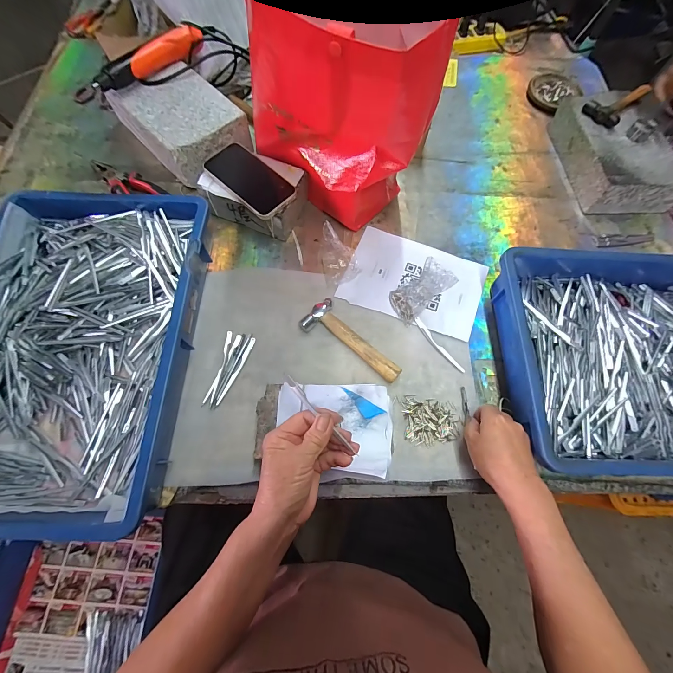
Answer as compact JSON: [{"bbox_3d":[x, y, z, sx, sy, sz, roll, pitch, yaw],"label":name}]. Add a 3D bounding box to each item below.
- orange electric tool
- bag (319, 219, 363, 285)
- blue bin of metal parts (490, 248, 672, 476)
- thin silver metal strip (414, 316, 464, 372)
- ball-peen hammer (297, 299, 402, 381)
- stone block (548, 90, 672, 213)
[{"bbox_3d":[-0.327,-0.462,0.528,0.031,0.036,0.241,37,72,12],"label":"orange electric tool"},{"bbox_3d":[0.005,-0.133,0.492,0.056,0.028,0.093,-17,72,-9],"label":"bag"},{"bbox_3d":[0.430,0.018,0.417,0.408,0.082,0.300,3,70,-2],"label":"blue bin of metal parts"},{"bbox_3d":[0.150,0.013,0.458,0.010,0.005,0.102,-33,75,-14],"label":"thin silver metal strip"},{"bbox_3d":[0.024,0.008,0.448,0.156,0.015,0.057,37,72,10],"label":"ball-peen hammer"},{"bbox_3d":[0.511,-0.339,0.571,0.146,0.070,0.238,-5,70,-5],"label":"stone block"}]

